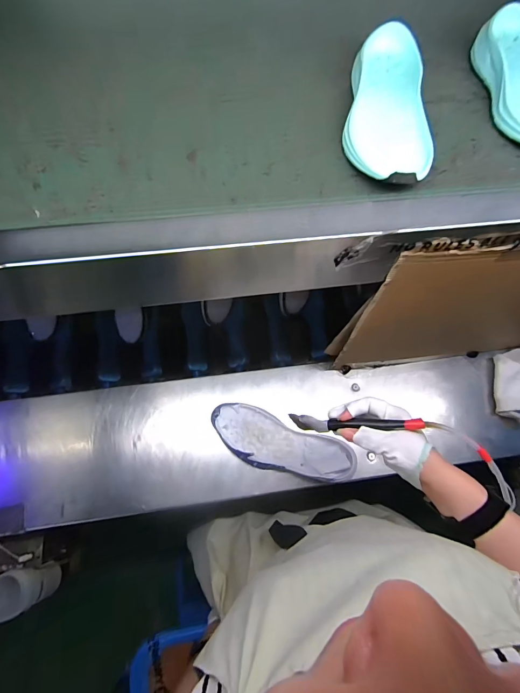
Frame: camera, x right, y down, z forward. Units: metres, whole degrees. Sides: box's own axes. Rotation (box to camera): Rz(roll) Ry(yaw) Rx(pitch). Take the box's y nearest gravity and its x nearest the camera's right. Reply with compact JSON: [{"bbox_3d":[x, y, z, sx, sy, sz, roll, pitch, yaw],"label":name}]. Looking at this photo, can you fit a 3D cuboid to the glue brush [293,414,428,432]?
[{"bbox_3d":[0.116,0.097,0.426,0.161,0.019,0.018,-5,68,25],"label":"glue brush"}]

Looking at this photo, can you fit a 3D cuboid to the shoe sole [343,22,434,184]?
[{"bbox_3d":[0.133,-0.246,0.353,0.084,0.038,0.196,5,71,0],"label":"shoe sole"}]

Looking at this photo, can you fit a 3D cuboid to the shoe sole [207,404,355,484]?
[{"bbox_3d":[0.036,0.186,0.629,0.270,0.047,0.098,22,66,6],"label":"shoe sole"}]

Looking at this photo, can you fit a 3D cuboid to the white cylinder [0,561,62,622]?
[{"bbox_3d":[-0.432,0.451,0.636,0.065,0.125,0.073,-19,68,-13],"label":"white cylinder"}]

